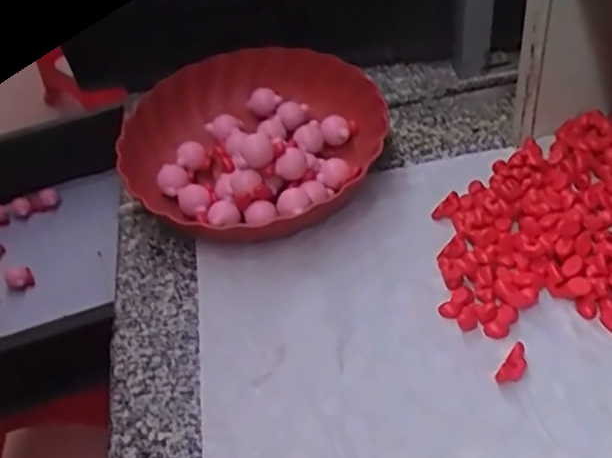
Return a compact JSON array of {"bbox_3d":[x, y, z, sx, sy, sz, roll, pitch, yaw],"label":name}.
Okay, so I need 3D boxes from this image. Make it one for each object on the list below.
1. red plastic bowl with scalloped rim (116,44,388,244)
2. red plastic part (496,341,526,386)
[{"bbox_3d":[-0.060,-0.090,0.598,0.244,0.066,0.230,-5,46,5],"label":"red plastic bowl with scalloped rim"},{"bbox_3d":[0.143,0.094,0.440,0.014,0.014,0.031,26,56,30],"label":"red plastic part"}]

